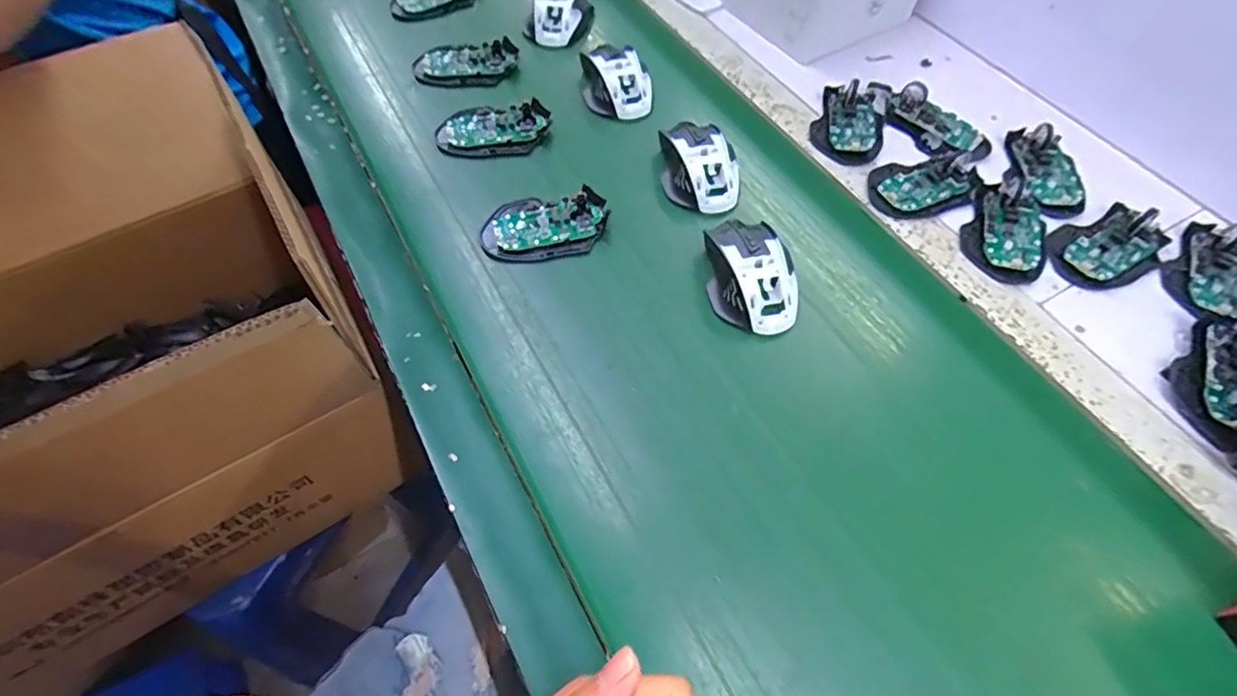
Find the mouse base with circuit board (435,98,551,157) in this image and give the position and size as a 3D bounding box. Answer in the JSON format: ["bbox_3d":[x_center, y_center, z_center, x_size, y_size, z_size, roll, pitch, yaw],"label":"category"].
[{"bbox_3d":[-0.130,-0.223,0.600,0.114,0.019,0.064,-6,58,-5],"label":"mouse base with circuit board"}]

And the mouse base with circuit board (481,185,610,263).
[{"bbox_3d":[-0.067,-0.114,0.533,0.113,0.016,0.068,-7,58,-6],"label":"mouse base with circuit board"}]

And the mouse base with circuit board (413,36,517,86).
[{"bbox_3d":[-0.174,-0.323,0.660,0.115,0.021,0.053,-4,58,-3],"label":"mouse base with circuit board"}]

